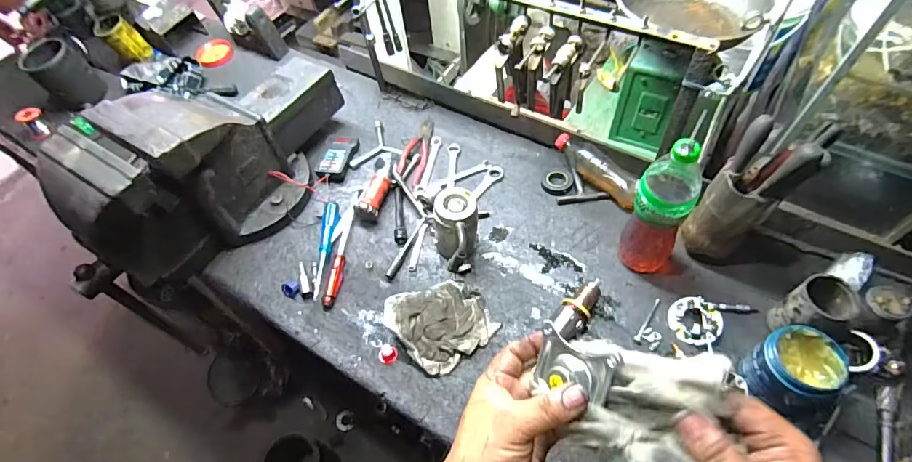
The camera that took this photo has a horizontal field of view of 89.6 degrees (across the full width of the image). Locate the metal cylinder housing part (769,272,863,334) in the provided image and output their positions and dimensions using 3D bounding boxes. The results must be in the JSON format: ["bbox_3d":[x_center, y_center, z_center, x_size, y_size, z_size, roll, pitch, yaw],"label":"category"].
[{"bbox_3d":[0.513,0.119,0.664,0.088,0.102,0.073,-23,58,-10],"label":"metal cylinder housing part"}]

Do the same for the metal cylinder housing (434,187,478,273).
[{"bbox_3d":[-0.001,0.010,0.779,0.072,0.124,0.124,3,57,7],"label":"metal cylinder housing"}]

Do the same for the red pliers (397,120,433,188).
[{"bbox_3d":[-0.083,-0.173,0.968,0.051,0.019,0.197,6,57,9],"label":"red pliers"}]

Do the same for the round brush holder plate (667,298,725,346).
[{"bbox_3d":[0.371,0.139,0.711,0.074,0.012,0.071,0,72,16],"label":"round brush holder plate"}]

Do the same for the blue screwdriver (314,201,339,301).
[{"bbox_3d":[-0.242,0.031,0.842,0.024,0.027,0.194,1,57,6],"label":"blue screwdriver"}]

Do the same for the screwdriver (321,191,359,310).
[{"bbox_3d":[-0.208,0.029,0.852,0.022,0.026,0.238,3,57,7],"label":"screwdriver"}]

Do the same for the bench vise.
[{"bbox_3d":[-0.432,-0.123,0.840,0.221,0.303,0.534,16,59,15],"label":"bench vise"}]

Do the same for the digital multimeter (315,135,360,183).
[{"bbox_3d":[-0.251,-0.158,0.974,0.070,0.024,0.128,3,57,7],"label":"digital multimeter"}]

